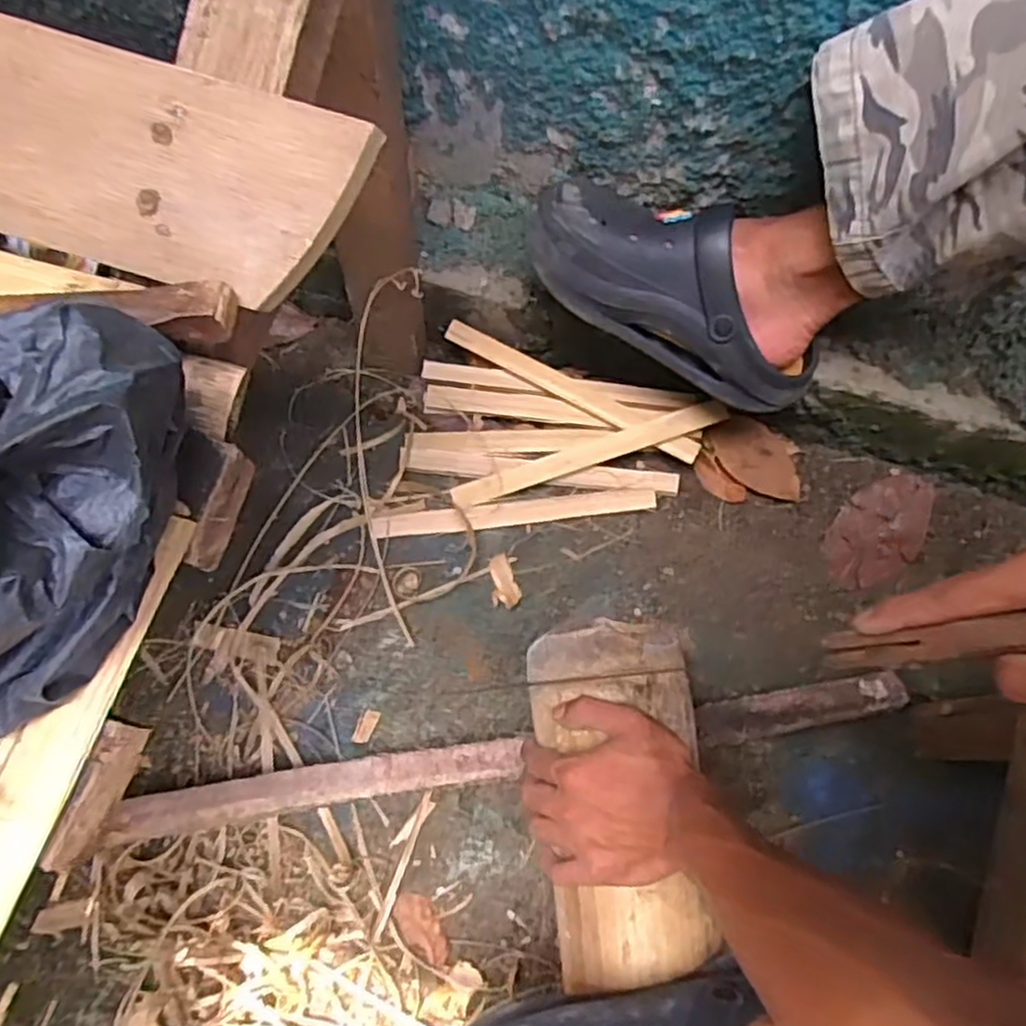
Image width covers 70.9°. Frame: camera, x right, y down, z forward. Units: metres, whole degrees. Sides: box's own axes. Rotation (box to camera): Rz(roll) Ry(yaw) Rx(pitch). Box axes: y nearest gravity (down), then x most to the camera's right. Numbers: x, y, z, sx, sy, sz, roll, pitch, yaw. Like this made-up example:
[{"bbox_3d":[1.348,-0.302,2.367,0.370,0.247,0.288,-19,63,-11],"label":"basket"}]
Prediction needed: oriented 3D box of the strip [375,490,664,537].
[{"bbox_3d":[0.003,-0.001,0.701,0.273,0.008,0.024,-6,80,-4],"label":"strip"}]

